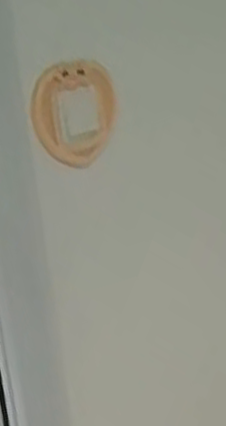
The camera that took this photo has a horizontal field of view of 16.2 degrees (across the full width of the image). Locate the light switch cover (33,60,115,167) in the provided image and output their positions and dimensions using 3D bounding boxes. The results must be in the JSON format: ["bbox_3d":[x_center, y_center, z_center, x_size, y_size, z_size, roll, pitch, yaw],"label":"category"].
[{"bbox_3d":[-0.057,-0.157,1.250,0.170,0.160,0.008,-21,20,-40],"label":"light switch cover"}]

